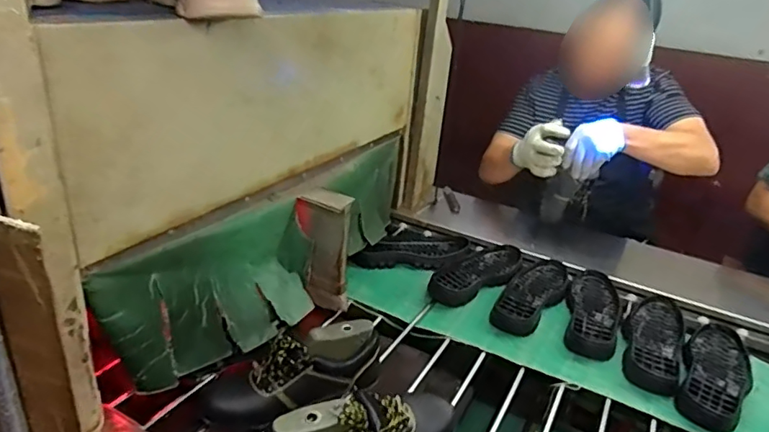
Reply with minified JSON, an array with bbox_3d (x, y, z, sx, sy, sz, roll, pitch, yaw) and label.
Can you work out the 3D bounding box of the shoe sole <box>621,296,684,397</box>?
[{"bbox_3d":[0.503,0.226,0.988,0.098,0.031,0.281,18,30,24],"label":"shoe sole"}]

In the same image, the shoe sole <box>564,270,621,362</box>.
[{"bbox_3d":[0.415,0.190,1.048,0.097,0.027,0.263,16,29,20],"label":"shoe sole"}]

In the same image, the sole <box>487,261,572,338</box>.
[{"bbox_3d":[0.304,0.159,1.087,0.099,0.033,0.258,23,33,32],"label":"sole"}]

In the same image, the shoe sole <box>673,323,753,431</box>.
[{"bbox_3d":[0.578,0.273,0.918,0.105,0.031,0.292,24,33,33],"label":"shoe sole"}]

